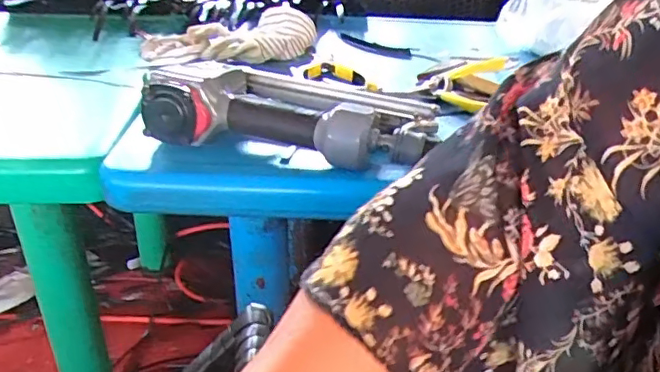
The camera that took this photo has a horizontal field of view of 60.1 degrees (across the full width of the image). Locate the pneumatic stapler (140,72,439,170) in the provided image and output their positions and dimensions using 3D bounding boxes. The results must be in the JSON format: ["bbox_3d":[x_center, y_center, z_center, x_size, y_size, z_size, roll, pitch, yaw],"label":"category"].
[{"bbox_3d":[-0.022,-0.076,0.513,0.238,0.061,0.151,7,26,17],"label":"pneumatic stapler"}]

